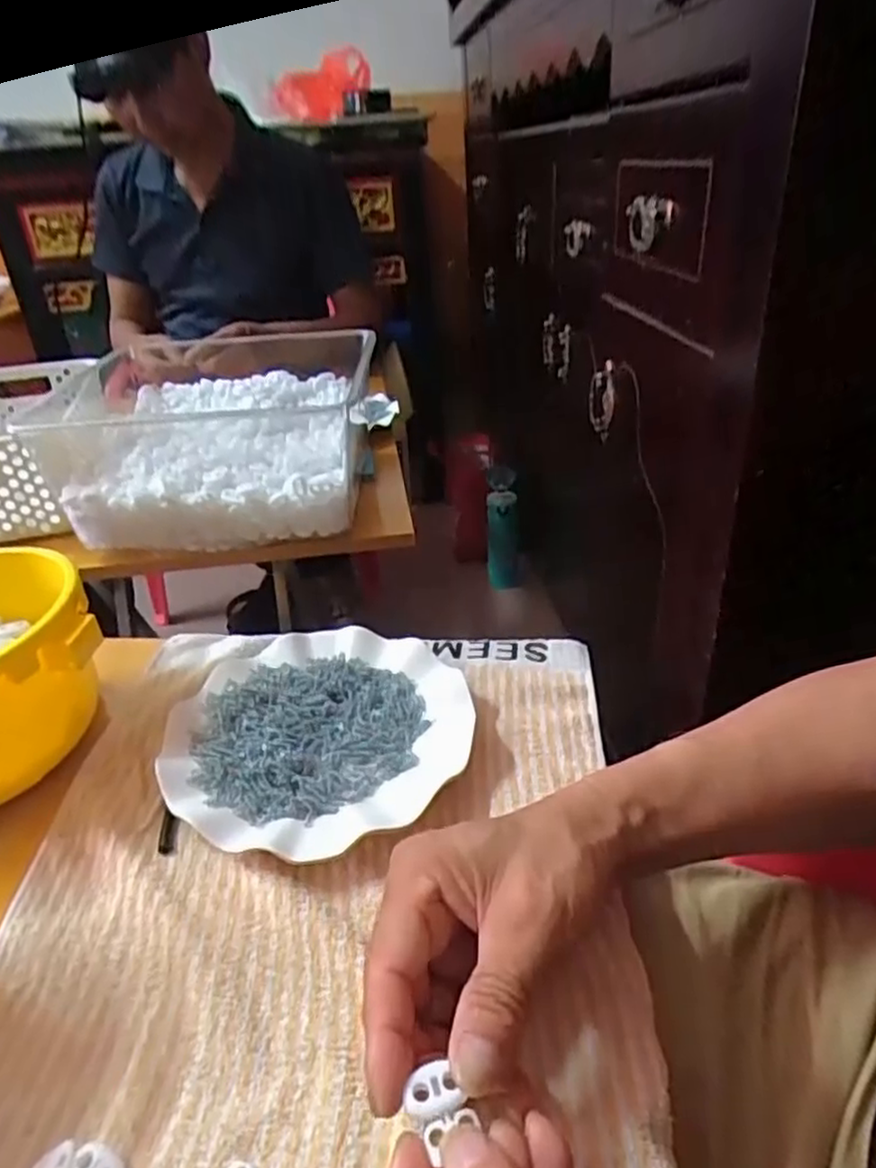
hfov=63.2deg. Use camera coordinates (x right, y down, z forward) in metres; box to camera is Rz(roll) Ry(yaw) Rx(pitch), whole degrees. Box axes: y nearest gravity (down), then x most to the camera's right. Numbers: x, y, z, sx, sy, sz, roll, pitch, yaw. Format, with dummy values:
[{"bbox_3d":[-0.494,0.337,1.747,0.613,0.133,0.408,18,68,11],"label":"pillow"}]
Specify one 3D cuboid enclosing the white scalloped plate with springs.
[{"bbox_3d":[-0.074,0.088,0.443,0.178,0.026,0.167,-3,31,2],"label":"white scalloped plate with springs"}]

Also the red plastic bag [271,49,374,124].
[{"bbox_3d":[-0.236,-1.020,1.469,0.226,0.107,0.103,-10,26,24],"label":"red plastic bag"}]

